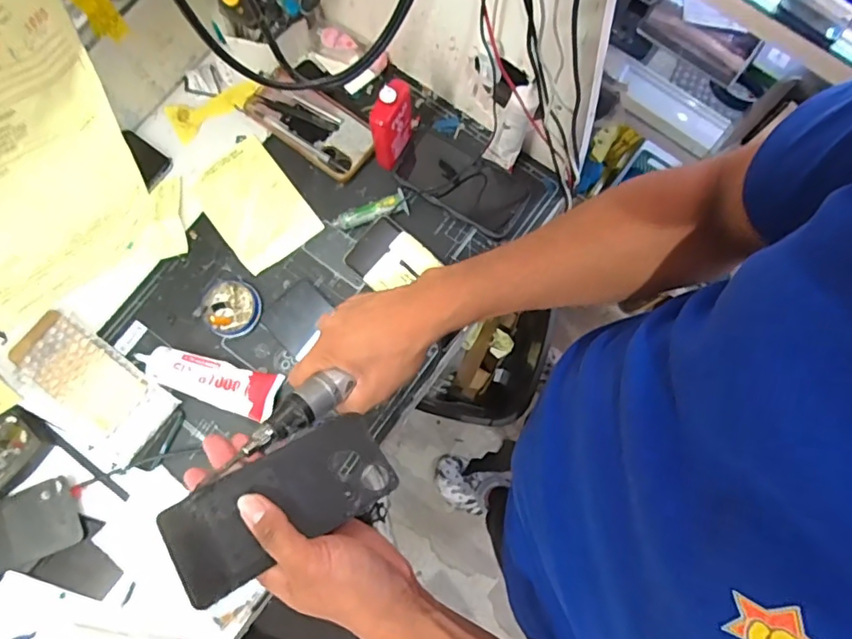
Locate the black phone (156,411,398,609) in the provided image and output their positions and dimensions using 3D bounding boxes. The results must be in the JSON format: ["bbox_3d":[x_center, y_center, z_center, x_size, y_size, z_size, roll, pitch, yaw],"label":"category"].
[{"bbox_3d":[-0.103,0.128,0.389,0.158,0.010,0.077,-23,65,-30],"label":"black phone"}]

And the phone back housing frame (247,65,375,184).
[{"bbox_3d":[-0.137,-0.240,0.654,0.154,0.012,0.079,37,86,0],"label":"phone back housing frame"}]

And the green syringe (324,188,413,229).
[{"bbox_3d":[-0.066,-0.128,0.636,0.105,0.020,0.024,-20,80,-4],"label":"green syringe"}]

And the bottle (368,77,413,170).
[{"bbox_3d":[-0.036,-0.218,0.604,0.025,0.113,0.055,40,81,7],"label":"bottle"}]

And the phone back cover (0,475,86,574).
[{"bbox_3d":[-0.449,0.229,0.568,0.153,0.012,0.074,-23,80,-5],"label":"phone back cover"}]

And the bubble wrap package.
[{"bbox_3d":[-0.377,0.075,0.592,0.186,0.020,0.101,36,81,6],"label":"bubble wrap package"}]

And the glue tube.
[{"bbox_3d":[-0.241,0.068,0.591,0.153,0.030,0.051,14,79,2],"label":"glue tube"}]

